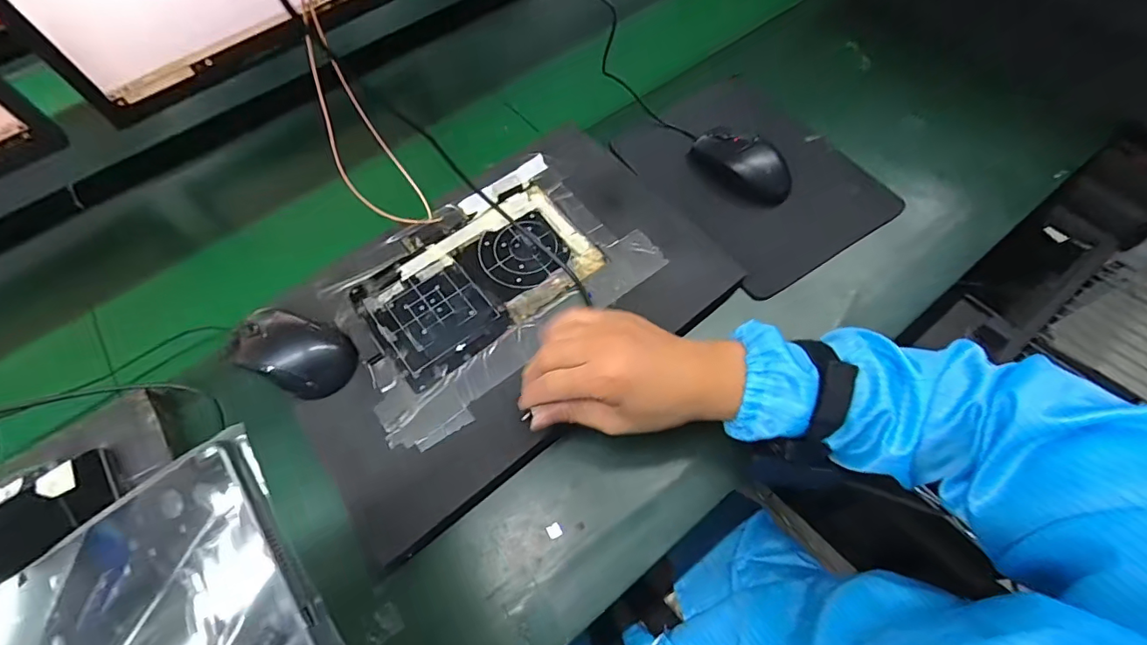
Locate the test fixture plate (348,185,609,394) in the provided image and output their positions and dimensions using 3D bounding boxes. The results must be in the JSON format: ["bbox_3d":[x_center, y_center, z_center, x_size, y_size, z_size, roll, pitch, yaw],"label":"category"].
[{"bbox_3d":[-0.088,-0.042,0.471,0.212,0.007,0.124,-34,65,-14],"label":"test fixture plate"}]

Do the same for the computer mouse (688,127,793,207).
[{"bbox_3d":[0.181,-0.174,0.537,0.061,0.031,0.115,-37,66,-16],"label":"computer mouse"}]

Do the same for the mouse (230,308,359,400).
[{"bbox_3d":[-0.240,0.022,0.424,0.101,0.034,0.060,24,66,15],"label":"mouse"}]

